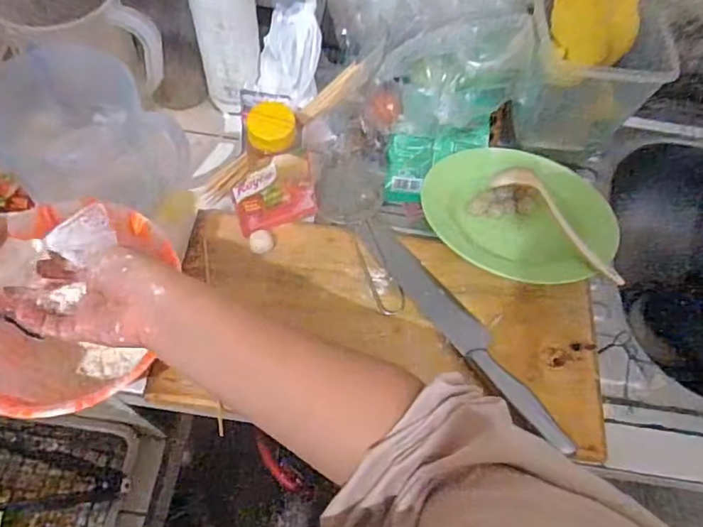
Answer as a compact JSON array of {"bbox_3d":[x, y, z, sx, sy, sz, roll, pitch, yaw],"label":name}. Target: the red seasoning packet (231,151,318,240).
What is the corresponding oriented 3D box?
[{"bbox_3d":[-0.071,-0.067,0.531,0.078,0.074,0.008,-17,42,-17],"label":"red seasoning packet"}]

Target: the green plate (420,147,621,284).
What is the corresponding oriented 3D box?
[{"bbox_3d":[0.168,-0.052,0.559,0.161,0.038,0.181,-34,69,-20],"label":"green plate"}]

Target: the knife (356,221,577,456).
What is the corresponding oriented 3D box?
[{"bbox_3d":[0.100,0.052,0.508,0.033,0.024,0.269,-31,68,-18],"label":"knife"}]

